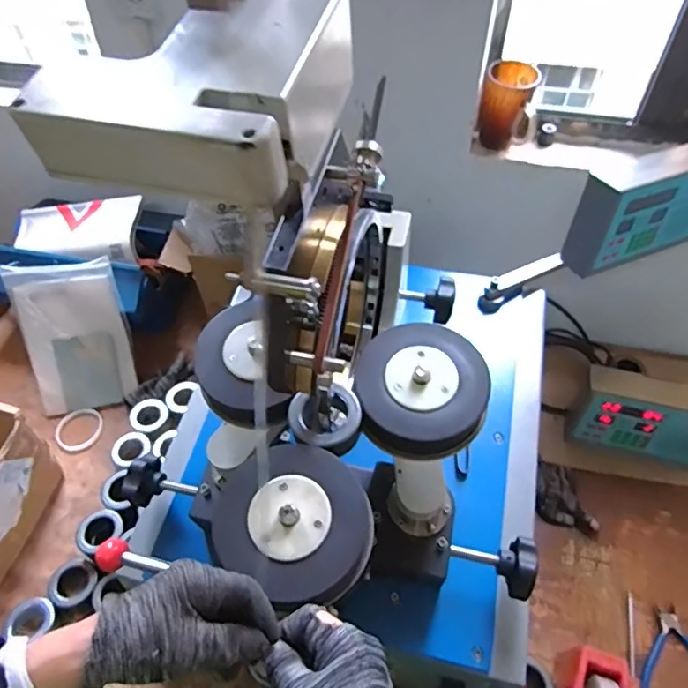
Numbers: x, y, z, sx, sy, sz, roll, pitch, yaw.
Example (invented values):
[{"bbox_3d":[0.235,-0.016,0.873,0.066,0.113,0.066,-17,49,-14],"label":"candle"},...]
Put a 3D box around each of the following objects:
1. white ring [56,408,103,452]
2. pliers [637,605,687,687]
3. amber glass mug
[{"bbox_3d":[-0.499,0.159,1.007,0.083,0.010,0.091,-1,50,1],"label":"white ring"},{"bbox_3d":[0.464,0.436,0.738,0.124,0.017,0.130,3,50,4],"label":"pliers"},{"bbox_3d":[0.271,-0.391,0.887,0.086,0.118,0.087,10,51,10],"label":"amber glass mug"}]

